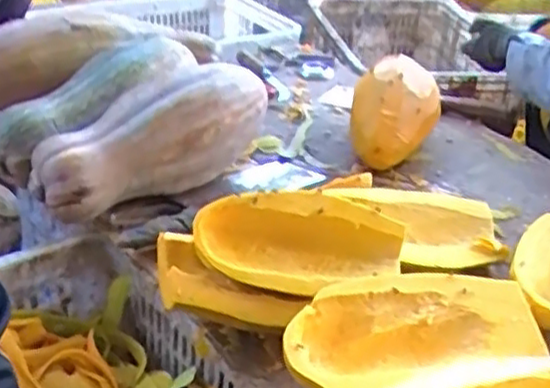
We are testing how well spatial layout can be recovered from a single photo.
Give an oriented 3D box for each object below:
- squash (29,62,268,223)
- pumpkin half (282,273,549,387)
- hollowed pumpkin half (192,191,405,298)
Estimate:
[{"bbox_3d":[-0.132,-0.067,0.856,0.301,0.101,0.112,-29,40,-21],"label":"squash"},{"bbox_3d":[0.121,0.120,0.625,0.233,0.049,0.116,-6,31,-12],"label":"pumpkin half"},{"bbox_3d":[0.025,0.047,0.673,0.193,0.068,0.085,1,30,0],"label":"hollowed pumpkin half"}]

